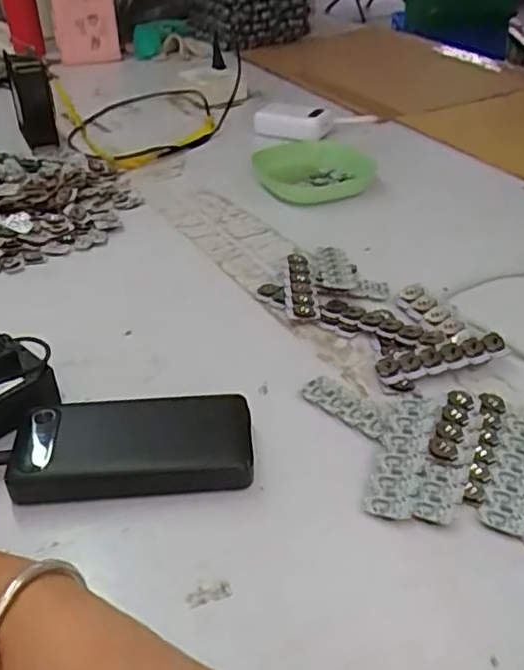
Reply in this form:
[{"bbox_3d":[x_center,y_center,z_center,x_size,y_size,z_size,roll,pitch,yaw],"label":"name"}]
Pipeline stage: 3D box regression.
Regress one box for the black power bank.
[{"bbox_3d":[-0.085,0.078,0.433,0.153,0.028,0.078,-5,36,-7],"label":"black power bank"}]

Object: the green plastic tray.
[{"bbox_3d":[0.059,-0.219,0.831,0.131,0.030,0.147,-18,40,-22],"label":"green plastic tray"}]

